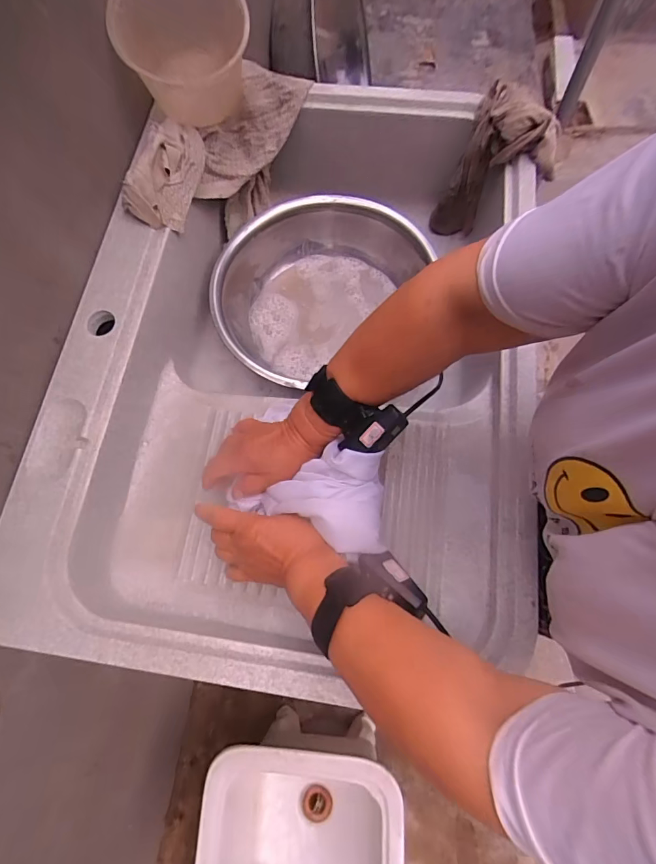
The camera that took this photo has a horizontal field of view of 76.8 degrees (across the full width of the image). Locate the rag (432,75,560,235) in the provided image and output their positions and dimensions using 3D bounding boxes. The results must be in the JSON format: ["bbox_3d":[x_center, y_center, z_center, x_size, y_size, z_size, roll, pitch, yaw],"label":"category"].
[{"bbox_3d":[0.256,-0.391,0.626,0.141,0.227,0.079,33,76,12],"label":"rag"}]

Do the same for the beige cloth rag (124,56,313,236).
[{"bbox_3d":[-0.158,-0.389,0.629,0.079,0.180,0.307,38,77,14],"label":"beige cloth rag"}]

